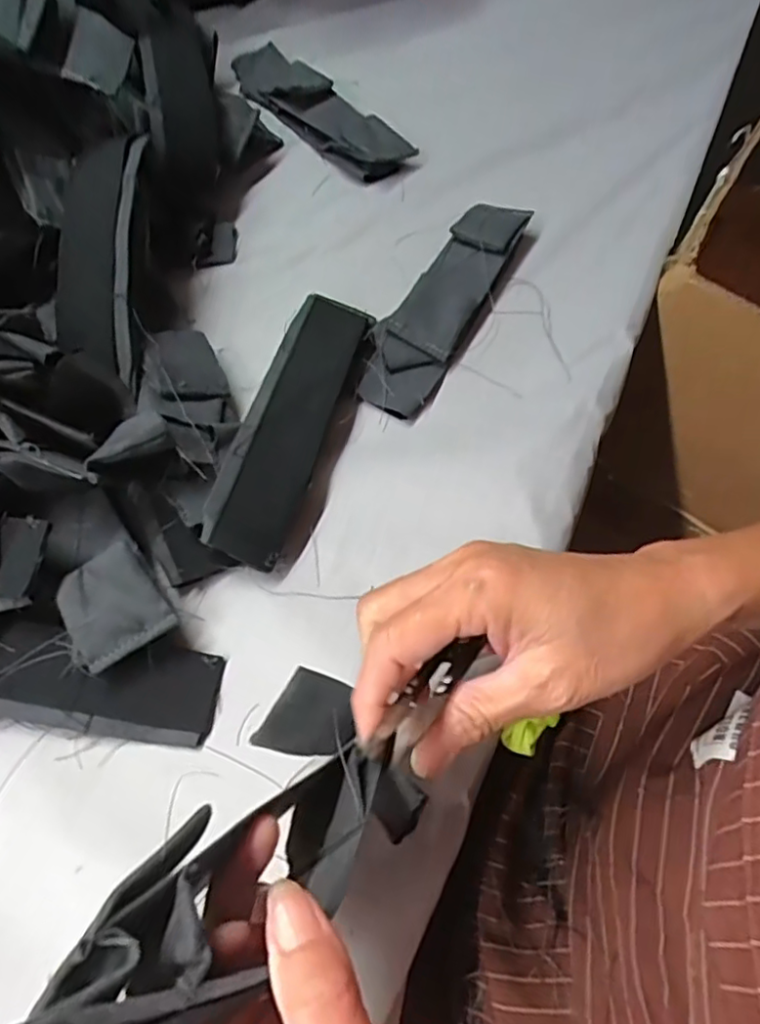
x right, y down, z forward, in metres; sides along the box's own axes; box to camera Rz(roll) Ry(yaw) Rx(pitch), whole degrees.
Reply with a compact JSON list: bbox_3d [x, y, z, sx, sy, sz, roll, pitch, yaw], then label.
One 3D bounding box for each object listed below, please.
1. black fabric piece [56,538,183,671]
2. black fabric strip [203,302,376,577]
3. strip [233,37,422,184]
[{"bbox_3d":[-0.131,0.045,0.302,0.046,0.007,0.052,-33,77,-11],"label":"black fabric piece"},{"bbox_3d":[-0.050,-0.057,0.366,0.044,0.026,0.187,15,63,5],"label":"black fabric strip"},{"bbox_3d":[-0.049,-0.321,0.495,0.047,0.028,0.192,-37,70,-19],"label":"strip"}]

